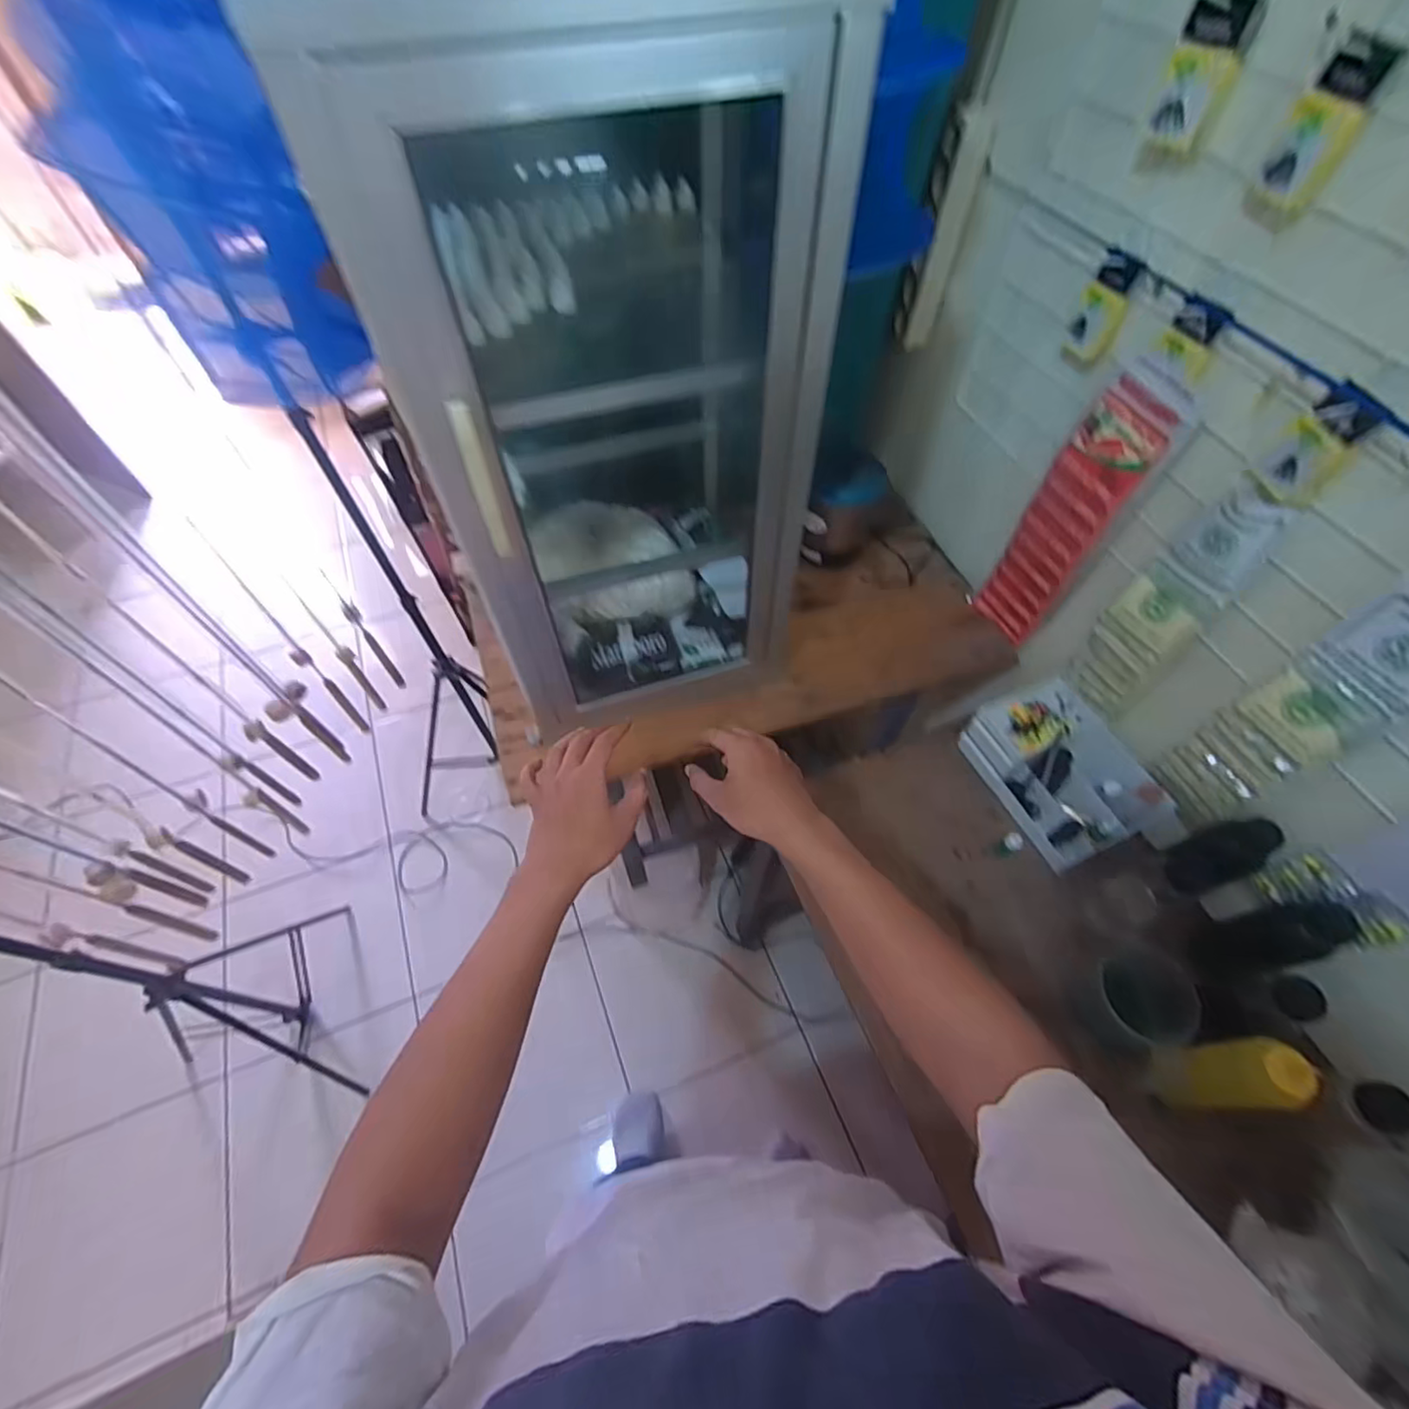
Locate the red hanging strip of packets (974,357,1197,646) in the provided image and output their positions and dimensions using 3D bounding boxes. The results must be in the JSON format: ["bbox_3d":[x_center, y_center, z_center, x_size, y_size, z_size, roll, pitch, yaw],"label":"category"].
[{"bbox_3d":[0.463,-0.229,0.799,0.038,0.382,0.100,-15,59,-11],"label":"red hanging strip of packets"}]

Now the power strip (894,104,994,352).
[{"bbox_3d":[0.315,-0.626,0.842,0.049,0.258,0.044,-7,58,-6],"label":"power strip"}]

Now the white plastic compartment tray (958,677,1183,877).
[{"bbox_3d":[0.488,0.087,0.863,0.142,0.101,0.230,-24,61,-16],"label":"white plastic compartment tray"}]

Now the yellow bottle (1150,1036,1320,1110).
[{"bbox_3d":[0.520,0.371,0.628,0.057,0.146,0.055,-8,58,-7],"label":"yellow bottle"}]

